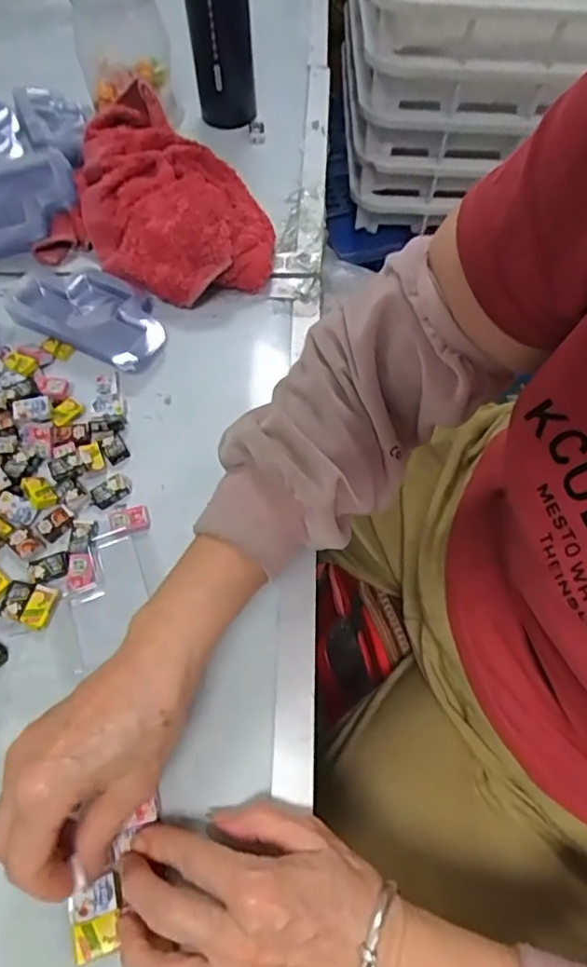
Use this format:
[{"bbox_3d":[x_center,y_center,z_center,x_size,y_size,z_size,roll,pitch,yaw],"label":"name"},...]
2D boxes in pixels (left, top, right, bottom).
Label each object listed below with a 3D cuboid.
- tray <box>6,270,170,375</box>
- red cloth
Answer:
[{"bbox_3d":[-0.178,-0.148,0.495,0.150,0.023,0.071,24,63,14],"label":"tray"},{"bbox_3d":[-0.113,-0.268,0.538,0.226,0.054,0.198,22,63,12],"label":"red cloth"}]

